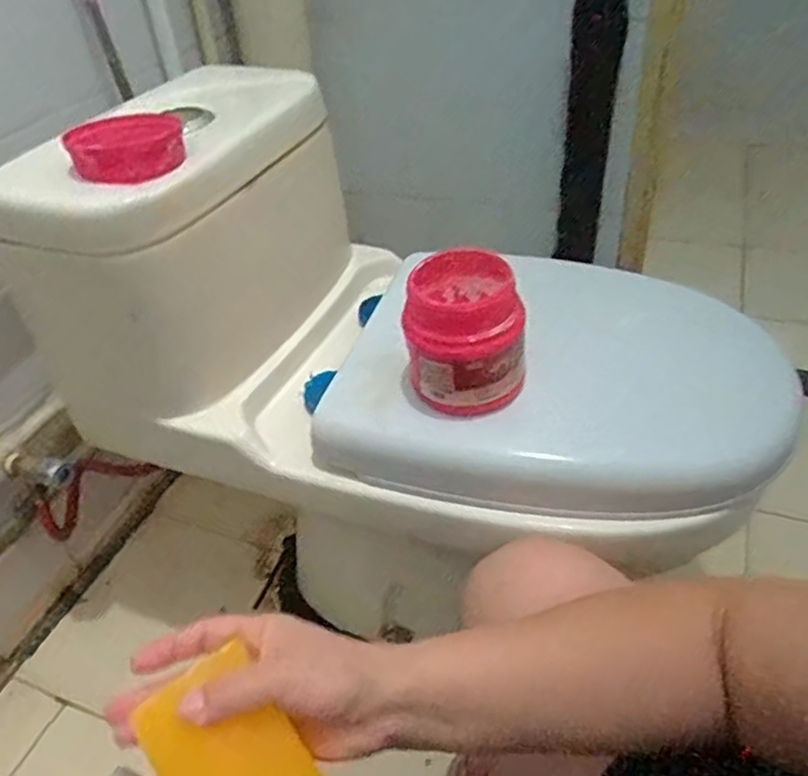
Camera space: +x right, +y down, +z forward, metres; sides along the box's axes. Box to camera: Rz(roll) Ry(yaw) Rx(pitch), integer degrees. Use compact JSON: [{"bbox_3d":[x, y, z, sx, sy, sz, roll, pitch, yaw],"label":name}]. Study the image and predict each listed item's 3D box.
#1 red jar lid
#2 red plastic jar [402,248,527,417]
[{"bbox_3d":[-0.226,-0.198,0.563,0.089,0.029,0.084,-18,41,-15],"label":"red jar lid"},{"bbox_3d":[0.053,-0.046,0.568,0.096,0.110,0.093,3,40,9],"label":"red plastic jar"}]

